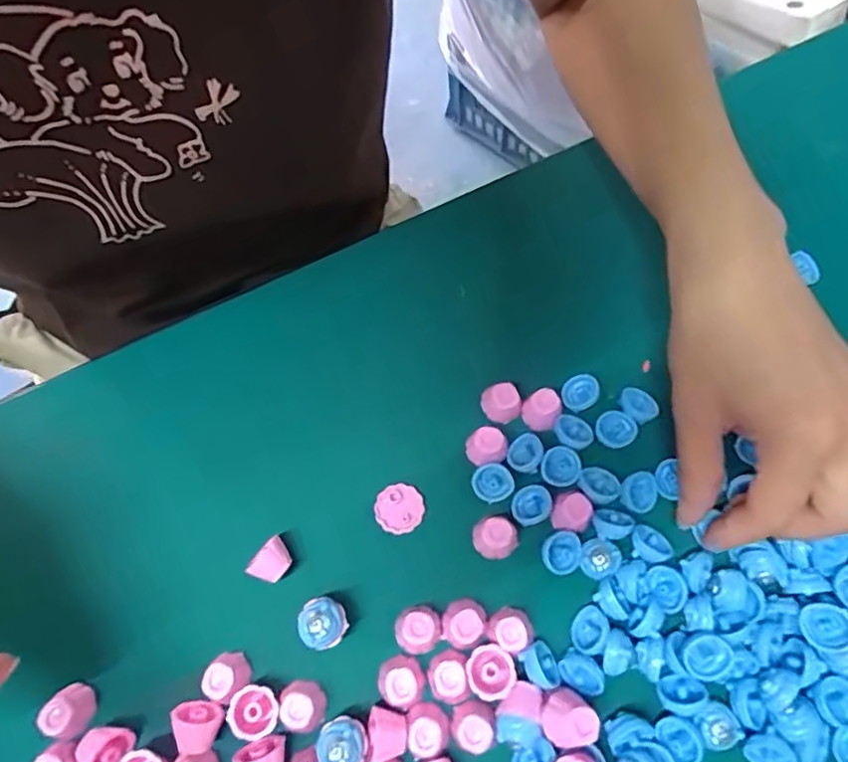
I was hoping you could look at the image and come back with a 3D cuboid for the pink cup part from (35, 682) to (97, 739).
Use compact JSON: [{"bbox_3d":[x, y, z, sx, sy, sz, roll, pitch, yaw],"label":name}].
[{"bbox_3d":[-0.155,0.143,0.255,0.016,0.014,0.020,-15,69,-4],"label":"pink cup part"}]

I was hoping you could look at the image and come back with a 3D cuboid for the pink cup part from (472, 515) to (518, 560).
[{"bbox_3d":[0.033,0.073,0.274,0.020,0.015,0.018,42,76,16],"label":"pink cup part"}]

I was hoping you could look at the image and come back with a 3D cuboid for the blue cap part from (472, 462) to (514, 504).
[{"bbox_3d":[0.033,0.049,0.285,0.018,0.007,0.018,-1,69,2],"label":"blue cap part"}]

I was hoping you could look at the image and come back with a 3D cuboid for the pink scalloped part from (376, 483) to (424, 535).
[{"bbox_3d":[-0.012,0.064,0.290,0.024,0.009,0.023,-22,70,-6],"label":"pink scalloped part"}]

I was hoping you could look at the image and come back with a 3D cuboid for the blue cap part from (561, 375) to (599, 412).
[{"bbox_3d":[0.080,0.005,0.300,0.018,0.007,0.017,-23,70,-7],"label":"blue cap part"}]

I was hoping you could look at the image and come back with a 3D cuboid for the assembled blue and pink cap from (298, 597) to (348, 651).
[{"bbox_3d":[-0.044,0.107,0.261,0.020,0.024,0.021,-1,69,2],"label":"assembled blue and pink cap"}]

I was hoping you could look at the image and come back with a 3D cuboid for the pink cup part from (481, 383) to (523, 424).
[{"bbox_3d":[0.039,0.011,0.299,0.016,0.016,0.018,-28,71,-8],"label":"pink cup part"}]

